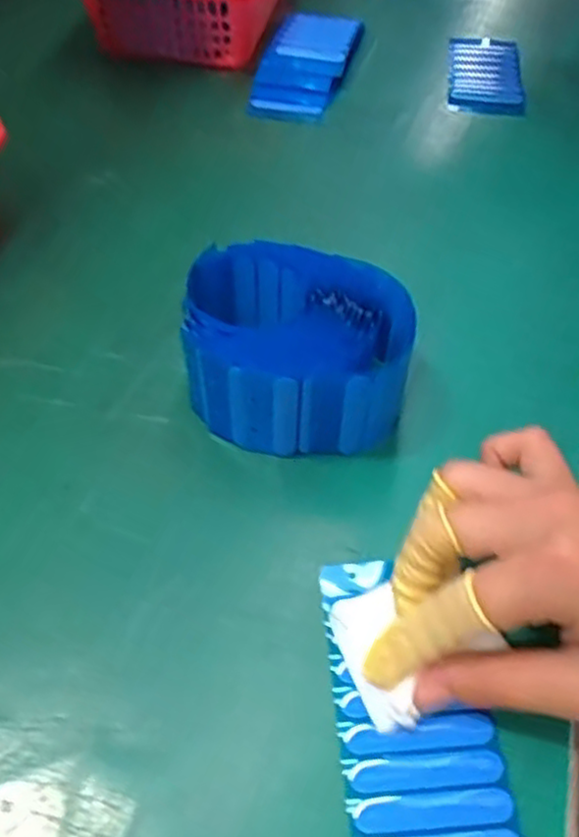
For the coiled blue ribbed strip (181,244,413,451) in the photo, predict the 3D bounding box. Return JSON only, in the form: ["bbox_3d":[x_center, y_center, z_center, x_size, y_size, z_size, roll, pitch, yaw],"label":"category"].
[{"bbox_3d":[0.003,-0.029,0.316,0.096,0.053,0.076,10,52,7],"label":"coiled blue ribbed strip"}]

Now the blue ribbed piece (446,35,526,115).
[{"bbox_3d":[0.150,-0.267,0.539,0.053,0.006,0.119,8,52,5],"label":"blue ribbed piece"}]

